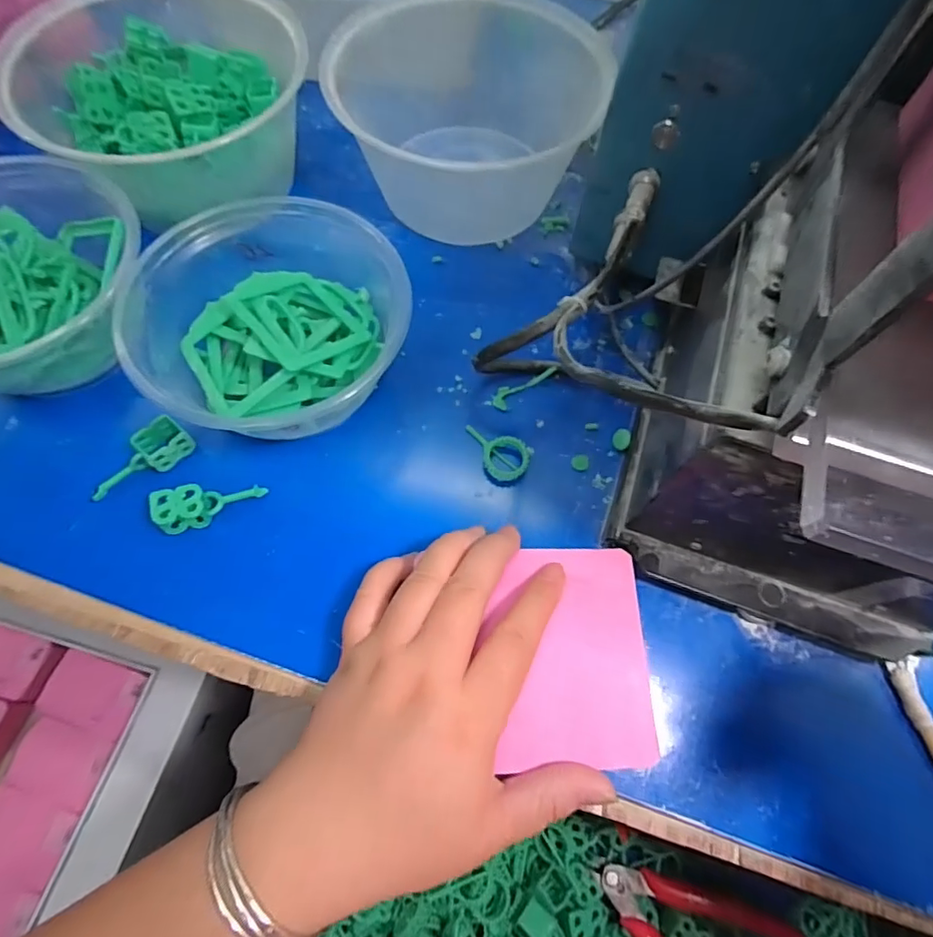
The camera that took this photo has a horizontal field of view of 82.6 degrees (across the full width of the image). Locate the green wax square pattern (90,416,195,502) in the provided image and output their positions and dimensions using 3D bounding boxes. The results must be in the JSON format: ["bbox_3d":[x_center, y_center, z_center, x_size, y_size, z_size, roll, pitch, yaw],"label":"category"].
[{"bbox_3d":[-0.166,-0.003,0.272,0.018,0.014,0.051,35,70,11],"label":"green wax square pattern"}]

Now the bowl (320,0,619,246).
[{"bbox_3d":[0.005,-0.233,0.352,0.156,0.078,0.142,1,67,-3],"label":"bowl"}]

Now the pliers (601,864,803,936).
[{"bbox_3d":[0.130,0.275,0.310,0.102,0.026,0.073,33,69,10],"label":"pliers"}]

